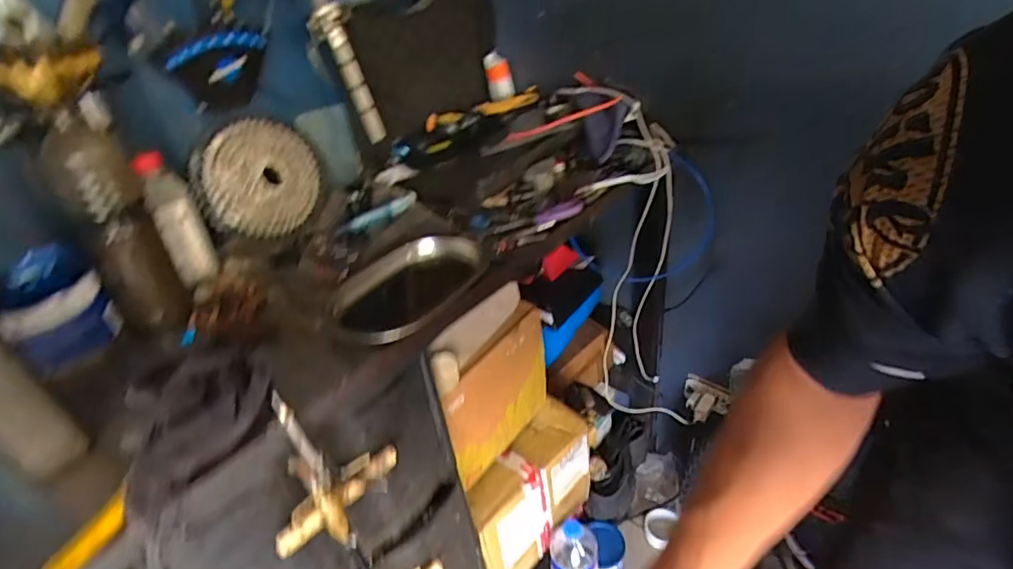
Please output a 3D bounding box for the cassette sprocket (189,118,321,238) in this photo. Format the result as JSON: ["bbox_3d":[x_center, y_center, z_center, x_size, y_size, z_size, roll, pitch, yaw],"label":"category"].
[{"bbox_3d":[-0.363,-0.162,0.813,0.184,0.161,0.034,-38,23,-33],"label":"cassette sprocket"}]

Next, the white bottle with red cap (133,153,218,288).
[{"bbox_3d":[-0.433,-0.084,0.718,0.047,0.172,0.056,-25,37,-24],"label":"white bottle with red cap"}]

